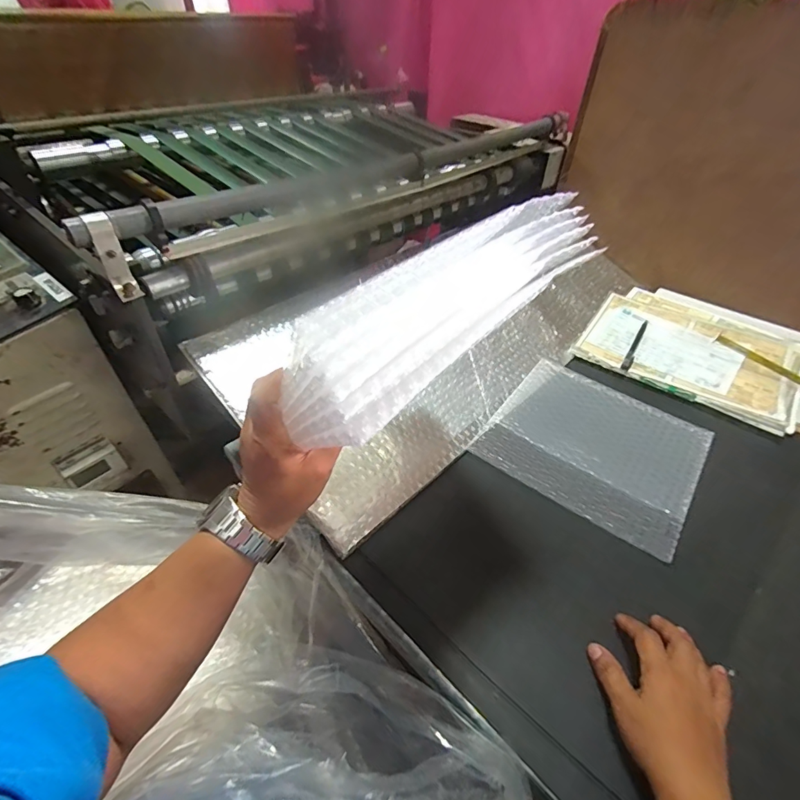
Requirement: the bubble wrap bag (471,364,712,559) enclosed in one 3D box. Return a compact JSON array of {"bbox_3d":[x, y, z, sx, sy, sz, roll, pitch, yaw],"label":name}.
[{"bbox_3d":[0.259,0.054,0.579,0.249,0.012,0.238,29,49,27],"label":"bubble wrap bag"}]

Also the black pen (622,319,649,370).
[{"bbox_3d":[0.401,-0.094,0.733,0.013,0.007,0.155,25,47,24],"label":"black pen"}]

